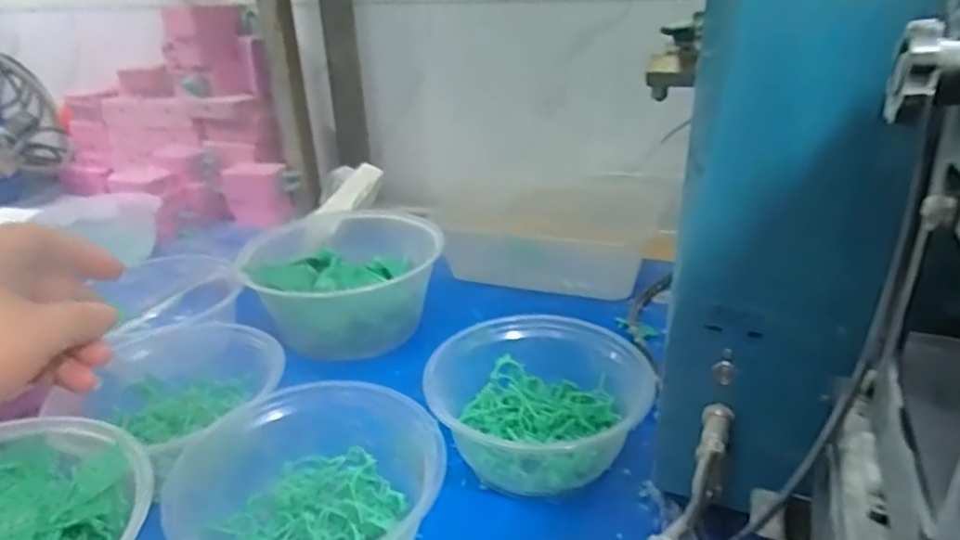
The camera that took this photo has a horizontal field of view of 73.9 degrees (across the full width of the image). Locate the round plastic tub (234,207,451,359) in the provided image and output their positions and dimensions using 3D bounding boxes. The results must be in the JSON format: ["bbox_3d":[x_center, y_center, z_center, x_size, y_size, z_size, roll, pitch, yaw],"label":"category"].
[{"bbox_3d":[-0.115,0.002,0.573,0.159,0.072,0.183,-2,26,0],"label":"round plastic tub"}]

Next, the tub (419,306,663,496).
[{"bbox_3d":[0.039,0.078,0.408,0.124,0.059,0.121,-2,26,1],"label":"tub"}]

